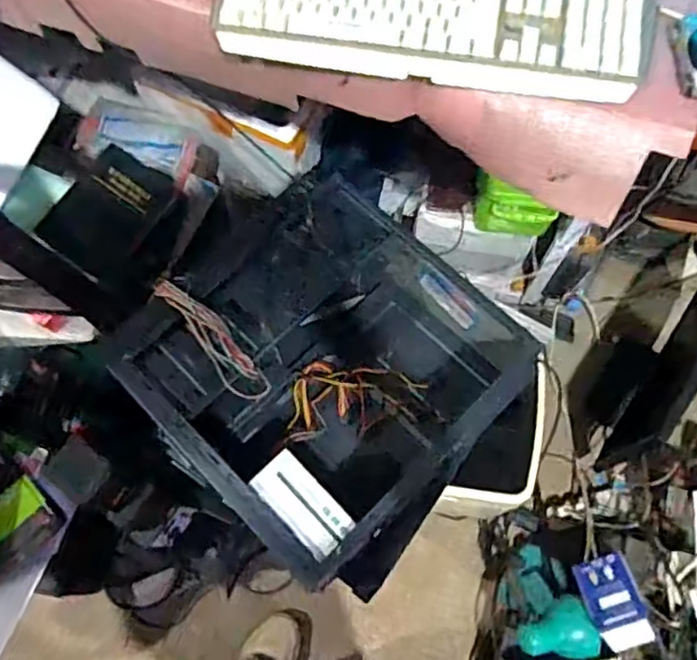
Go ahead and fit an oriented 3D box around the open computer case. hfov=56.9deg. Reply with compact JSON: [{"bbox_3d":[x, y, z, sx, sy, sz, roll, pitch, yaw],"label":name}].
[{"bbox_3d":[-0.028,0.052,0.860,0.399,0.210,0.411,39,73,15],"label":"open computer case"}]

